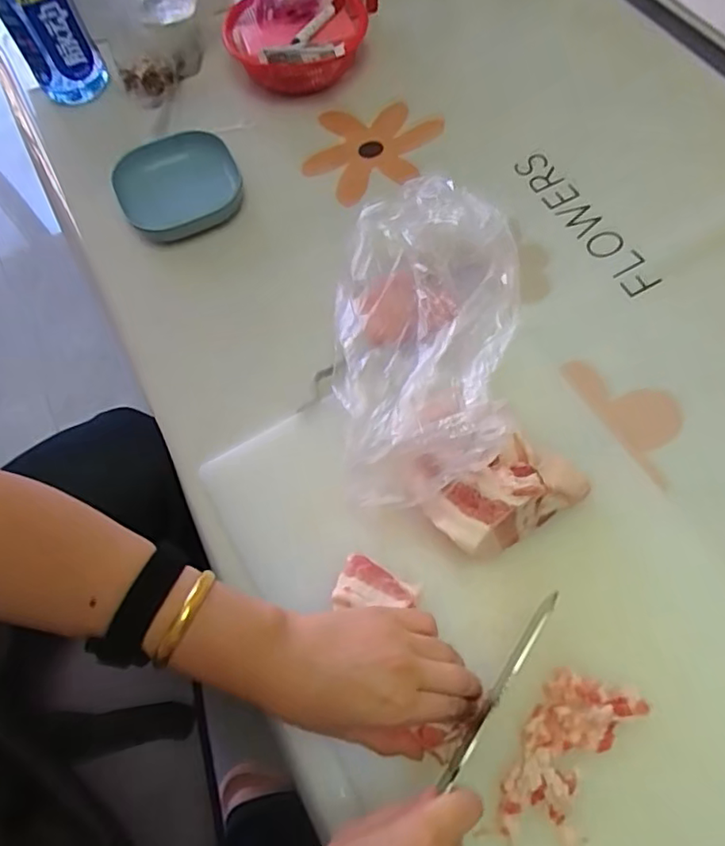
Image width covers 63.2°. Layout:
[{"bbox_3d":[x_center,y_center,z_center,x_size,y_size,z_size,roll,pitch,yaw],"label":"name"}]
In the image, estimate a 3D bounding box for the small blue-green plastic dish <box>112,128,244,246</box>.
[{"bbox_3d":[-0.209,-0.272,0.678,0.132,0.046,0.140,-16,65,-5],"label":"small blue-green plastic dish"}]

